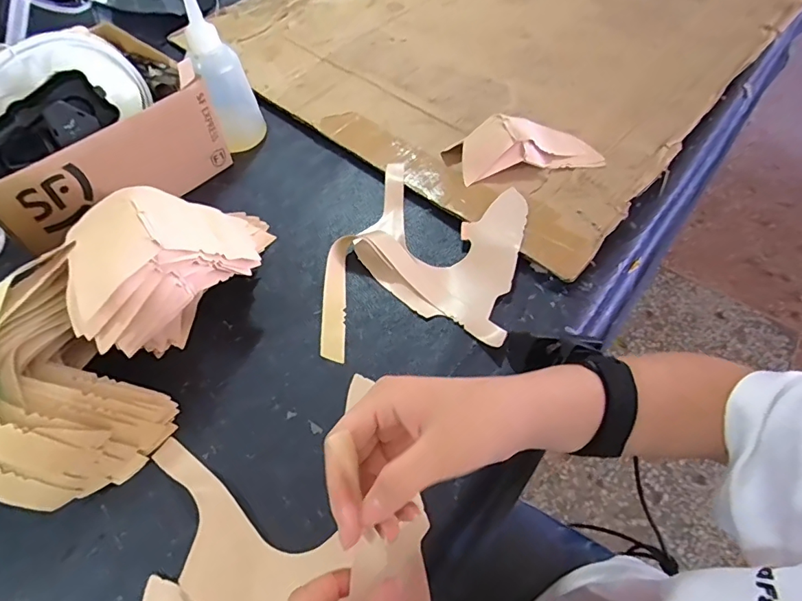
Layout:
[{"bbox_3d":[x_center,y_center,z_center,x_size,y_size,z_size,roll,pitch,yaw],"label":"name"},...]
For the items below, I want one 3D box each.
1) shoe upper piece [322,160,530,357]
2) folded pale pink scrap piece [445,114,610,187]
[{"bbox_3d":[0.021,-0.037,0.423,0.160,0.023,0.206,12,58,9],"label":"shoe upper piece"},{"bbox_3d":[0.125,-0.160,0.475,0.152,0.037,0.073,-14,58,-8],"label":"folded pale pink scrap piece"}]

